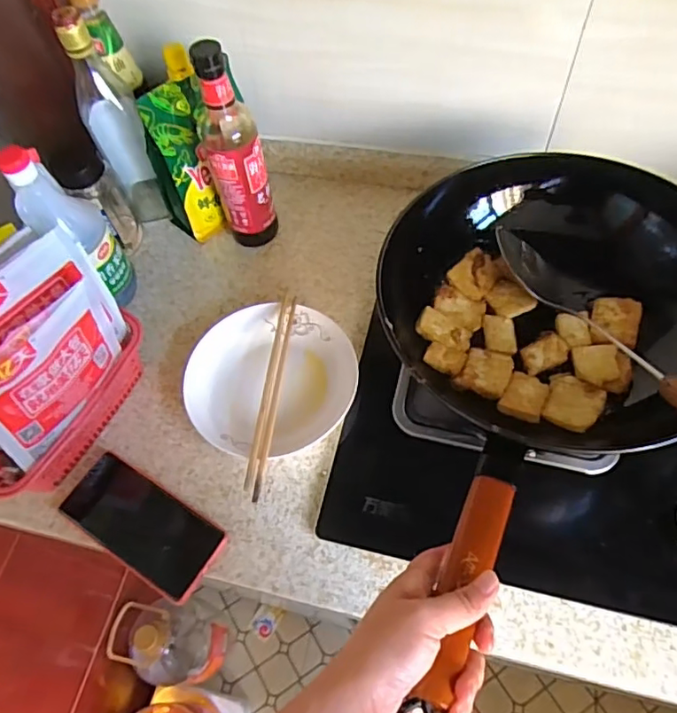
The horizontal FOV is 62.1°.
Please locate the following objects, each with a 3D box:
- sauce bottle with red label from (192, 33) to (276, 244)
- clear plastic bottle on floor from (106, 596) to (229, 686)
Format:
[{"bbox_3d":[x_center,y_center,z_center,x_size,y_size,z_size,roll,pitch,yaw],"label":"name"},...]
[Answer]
[{"bbox_3d":[-0.118,-0.229,0.634,0.061,0.243,0.064,-16,61,-5],"label":"sauce bottle with red label"},{"bbox_3d":[-0.308,0.544,1.079,0.145,0.324,0.150,-2,60,3],"label":"clear plastic bottle on floor"}]

